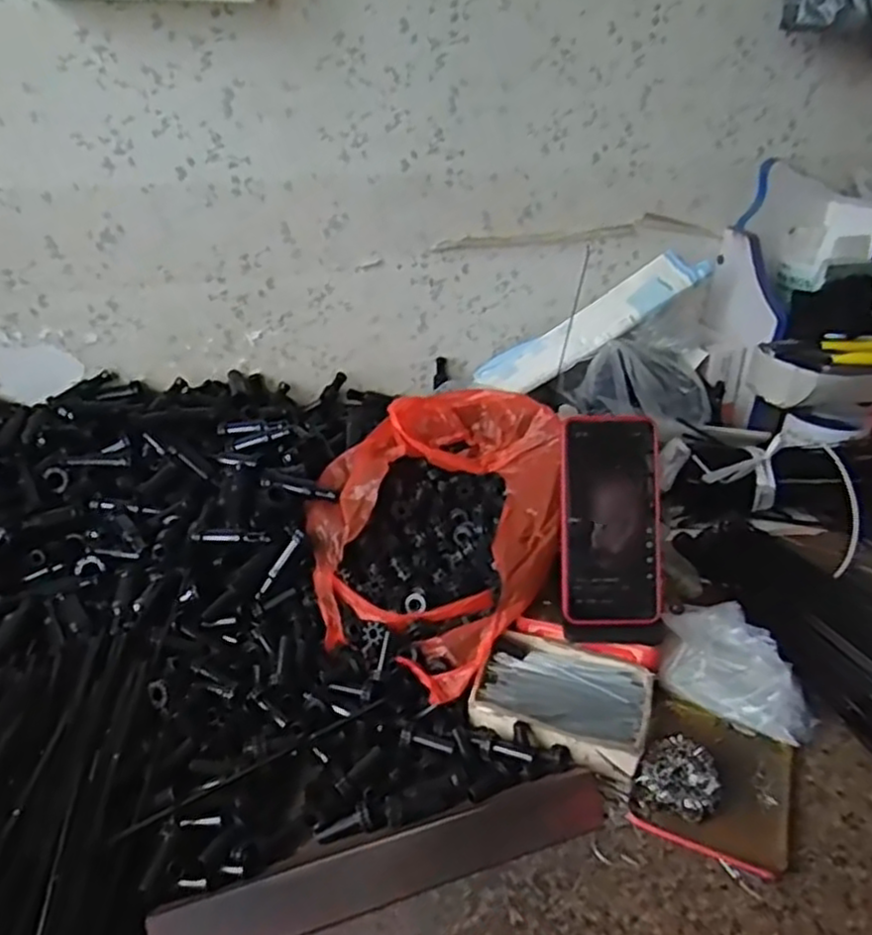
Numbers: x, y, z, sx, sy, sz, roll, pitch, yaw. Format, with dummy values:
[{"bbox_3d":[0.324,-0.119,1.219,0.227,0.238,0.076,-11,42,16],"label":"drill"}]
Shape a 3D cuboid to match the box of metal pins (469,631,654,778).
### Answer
[{"bbox_3d":[0.096,0.171,0.550,0.123,0.026,0.095,11,34,15],"label":"box of metal pins"}]

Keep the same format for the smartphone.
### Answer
[{"bbox_3d":[0.139,0.041,0.575,0.079,0.162,0.016,-1,-2,-5],"label":"smartphone"}]

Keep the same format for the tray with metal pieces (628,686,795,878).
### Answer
[{"bbox_3d":[0.199,0.222,0.517,0.100,0.028,0.117,15,35,20],"label":"tray with metal pieces"}]

